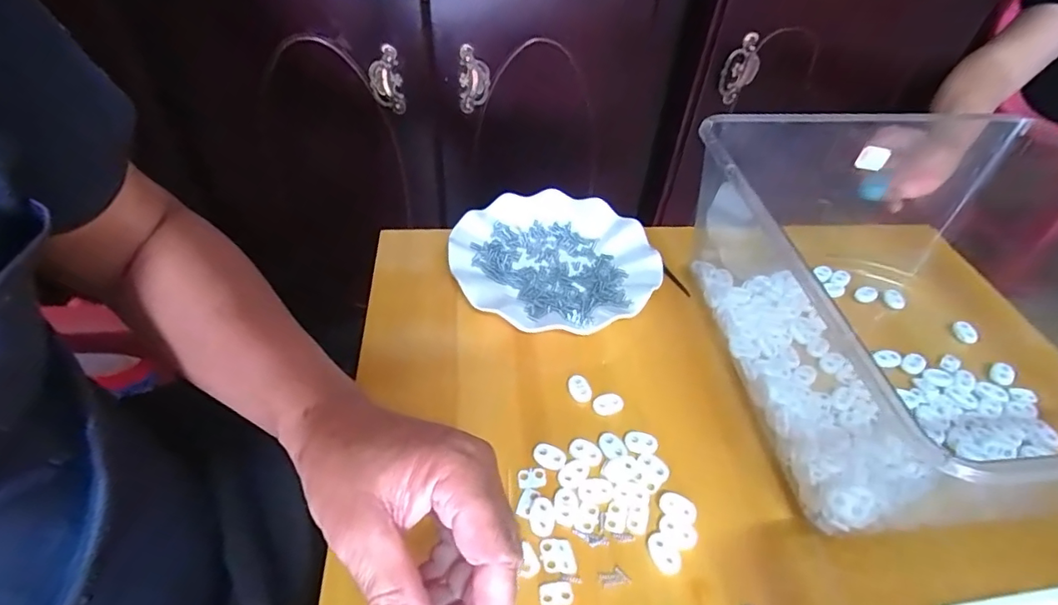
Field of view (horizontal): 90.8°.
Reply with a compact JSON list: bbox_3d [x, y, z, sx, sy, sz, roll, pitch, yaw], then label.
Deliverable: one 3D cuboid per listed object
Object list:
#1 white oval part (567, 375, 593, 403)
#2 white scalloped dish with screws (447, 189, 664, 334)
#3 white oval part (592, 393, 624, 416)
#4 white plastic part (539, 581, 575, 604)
[{"bbox_3d":[0.038,0.063,0.388,0.014,0.004,0.021,-11,48,-16],"label":"white oval part"},{"bbox_3d":[0.022,-0.040,0.480,0.178,0.025,0.177,3,46,-3],"label":"white scalloped dish with screws"},{"bbox_3d":[0.058,0.075,0.384,0.021,0.010,0.013,-6,47,-11],"label":"white oval part"},{"bbox_3d":[0.016,0.165,0.294,0.019,0.004,0.013,-4,46,-9],"label":"white plastic part"}]

